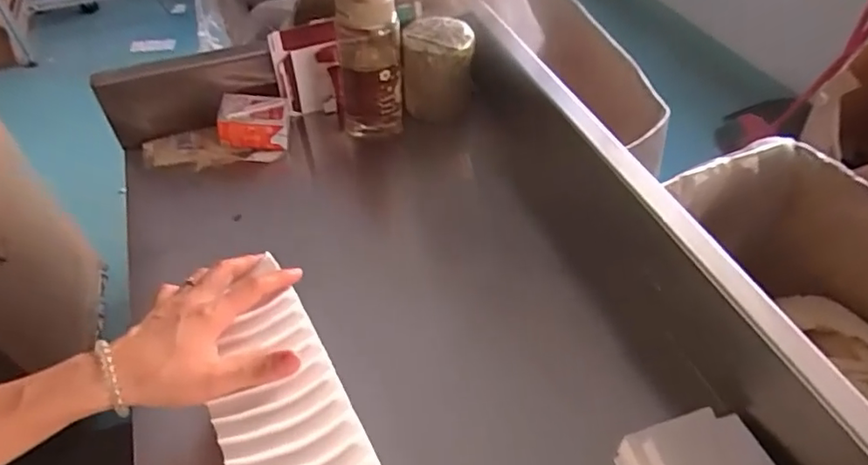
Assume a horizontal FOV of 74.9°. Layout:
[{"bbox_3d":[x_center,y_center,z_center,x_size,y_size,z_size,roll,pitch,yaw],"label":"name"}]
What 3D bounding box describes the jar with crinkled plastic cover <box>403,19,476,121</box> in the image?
[{"bbox_3d":[0.004,-0.217,0.763,0.092,0.109,0.088,-1,48,1],"label":"jar with crinkled plastic cover"}]

